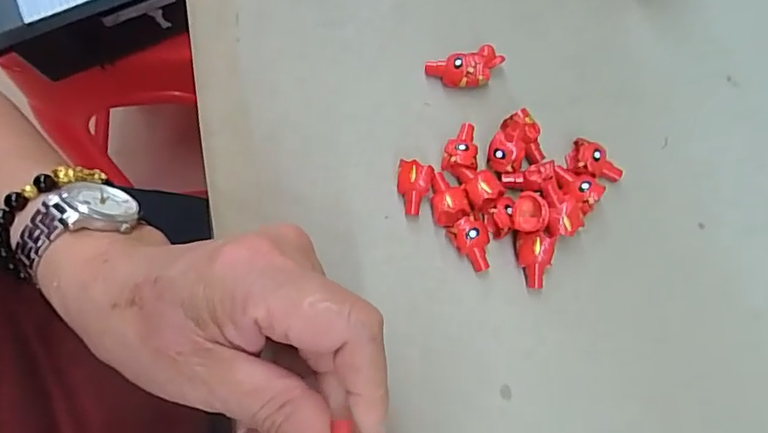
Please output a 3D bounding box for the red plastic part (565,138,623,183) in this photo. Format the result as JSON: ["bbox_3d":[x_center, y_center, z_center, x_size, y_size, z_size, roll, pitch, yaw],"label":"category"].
[{"bbox_3d":[0.102,-0.025,0.248,0.026,0.014,0.015,18,74,6],"label":"red plastic part"}]

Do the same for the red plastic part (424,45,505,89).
[{"bbox_3d":[0.041,-0.074,0.261,0.038,0.011,0.018,-7,73,-2],"label":"red plastic part"}]

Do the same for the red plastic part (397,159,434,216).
[{"bbox_3d":[0.013,-0.013,0.245,0.016,0.014,0.022,13,73,5],"label":"red plastic part"}]

